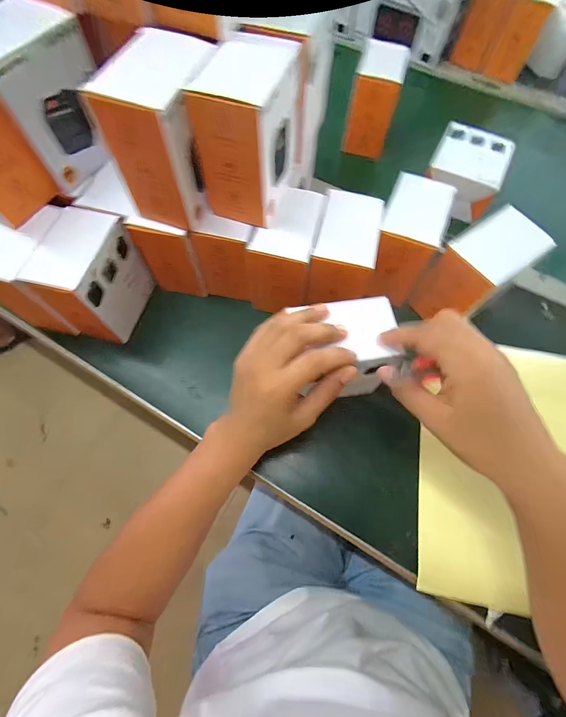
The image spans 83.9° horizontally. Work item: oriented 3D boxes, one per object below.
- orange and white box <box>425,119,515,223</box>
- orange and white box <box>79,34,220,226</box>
[{"bbox_3d":[0.278,-0.286,0.479,0.102,0.050,0.131,26,71,10],"label":"orange and white box"},{"bbox_3d":[-0.103,-0.199,0.286,0.065,0.105,0.113,16,70,6],"label":"orange and white box"}]

